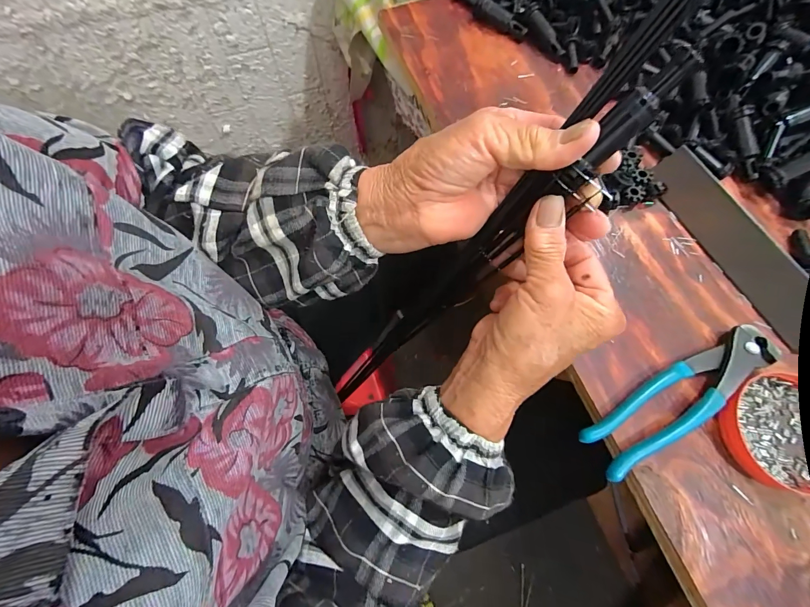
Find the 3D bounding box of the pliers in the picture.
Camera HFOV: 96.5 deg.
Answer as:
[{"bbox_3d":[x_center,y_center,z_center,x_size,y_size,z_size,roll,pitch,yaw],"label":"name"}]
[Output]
[{"bbox_3d":[0.204,0.068,0.267,0.166,0.019,0.039,-27,73,-12],"label":"pliers"}]

